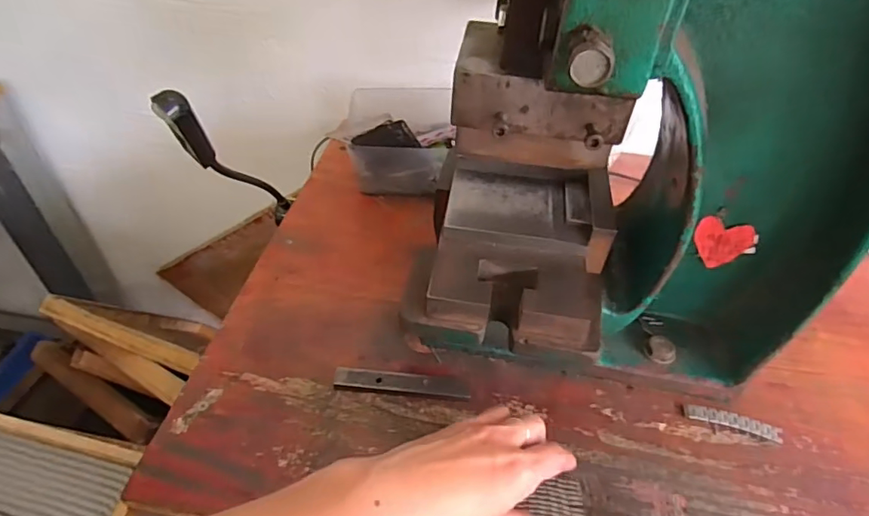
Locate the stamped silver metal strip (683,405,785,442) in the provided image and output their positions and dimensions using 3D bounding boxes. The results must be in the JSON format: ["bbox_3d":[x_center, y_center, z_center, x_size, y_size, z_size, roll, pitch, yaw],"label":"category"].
[{"bbox_3d":[0.221,0.121,0.385,0.067,0.004,0.014,12,43,11],"label":"stamped silver metal strip"}]

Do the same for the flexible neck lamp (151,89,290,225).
[{"bbox_3d":[-0.170,-0.070,0.449,0.024,0.272,0.035,1,83,-2],"label":"flexible neck lamp"}]

